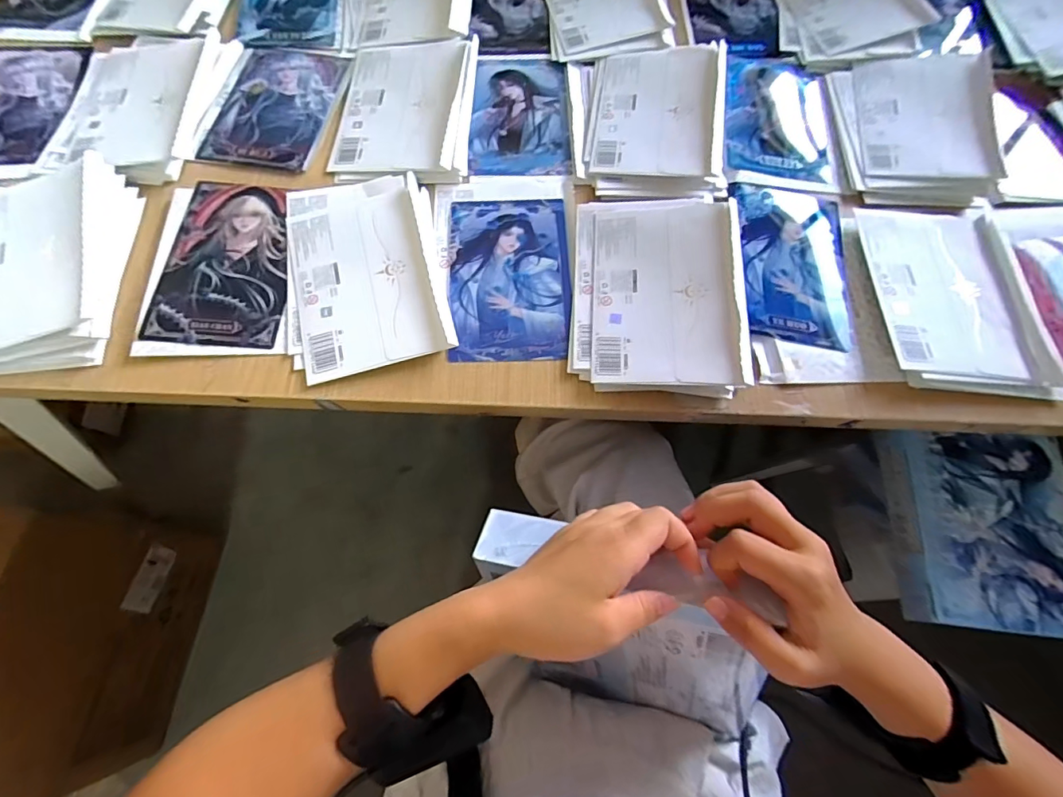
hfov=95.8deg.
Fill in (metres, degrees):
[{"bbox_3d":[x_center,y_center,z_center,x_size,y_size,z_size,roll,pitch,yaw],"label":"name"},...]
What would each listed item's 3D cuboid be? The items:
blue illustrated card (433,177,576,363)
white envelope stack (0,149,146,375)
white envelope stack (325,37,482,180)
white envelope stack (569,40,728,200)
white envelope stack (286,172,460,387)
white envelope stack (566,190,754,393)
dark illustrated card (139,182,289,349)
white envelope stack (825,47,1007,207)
[{"bbox_3d":[-0.022,-0.125,0.443,0.128,0.007,0.198,-2,69,-3],"label":"blue illustrated card"},{"bbox_3d":[-0.428,-0.115,0.408,0.143,0.037,0.193,-5,69,-4],"label":"white envelope stack"},{"bbox_3d":[-0.130,-0.302,0.496,0.137,0.025,0.188,3,69,-1],"label":"white envelope stack"},{"bbox_3d":[0.119,-0.291,0.494,0.151,0.034,0.196,4,69,0],"label":"white envelope stack"},{"bbox_3d":[-0.149,-0.117,0.426,0.134,0.022,0.198,-12,70,-6],"label":"white envelope stack"},{"bbox_3d":[0.107,-0.104,0.416,0.135,0.033,0.197,3,69,0],"label":"white envelope stack"},{"bbox_3d":[-0.268,-0.124,0.431,0.106,0.004,0.169,3,68,-4],"label":"dark illustrated card"},{"bbox_3d":[0.399,-0.289,0.499,0.149,0.031,0.192,8,69,1],"label":"white envelope stack"}]

